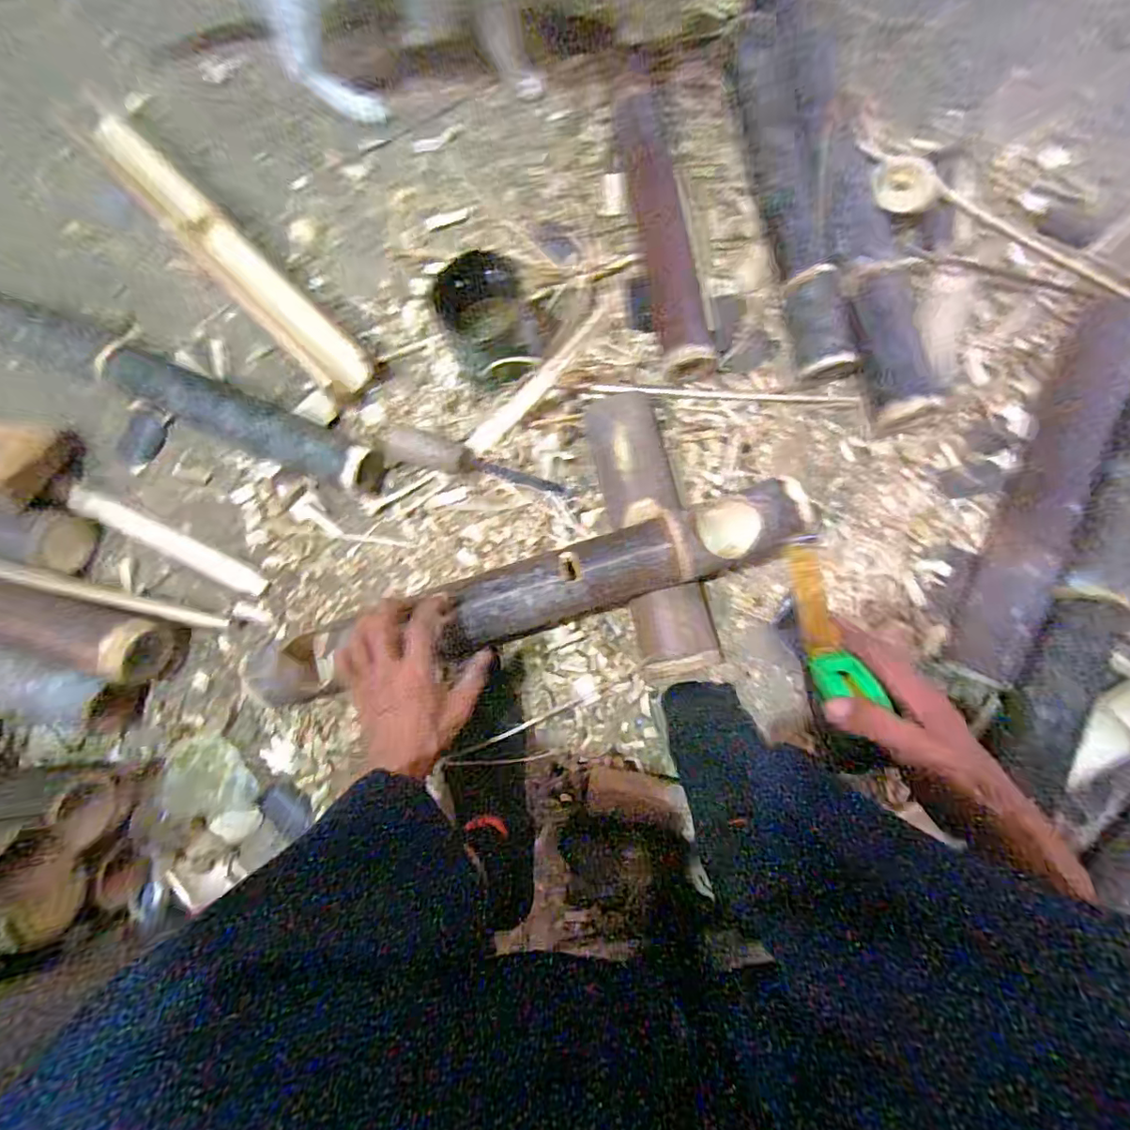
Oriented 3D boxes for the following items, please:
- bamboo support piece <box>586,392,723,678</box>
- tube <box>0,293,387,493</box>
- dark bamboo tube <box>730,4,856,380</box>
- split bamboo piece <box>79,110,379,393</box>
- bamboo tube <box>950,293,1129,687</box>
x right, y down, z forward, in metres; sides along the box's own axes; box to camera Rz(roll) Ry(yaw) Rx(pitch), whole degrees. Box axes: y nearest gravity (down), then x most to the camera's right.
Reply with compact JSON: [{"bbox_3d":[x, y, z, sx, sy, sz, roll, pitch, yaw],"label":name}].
[{"bbox_3d":[0.099,-0.034,0.594,0.095,0.060,0.315,-13,84,1],"label":"bamboo support piece"},{"bbox_3d":[-0.454,-0.207,0.625,0.509,0.053,0.067,23,86,4],"label":"tube"},{"bbox_3d":[0.261,-0.426,0.622,0.066,0.059,0.420,-11,84,1],"label":"dark bamboo tube"},{"bbox_3d":[-0.418,-0.383,0.643,0.491,0.038,0.066,44,88,5],"label":"split bamboo piece"},{"bbox_3d":[0.531,-0.094,0.584,0.062,0.063,0.467,24,86,4],"label":"bamboo tube"}]

